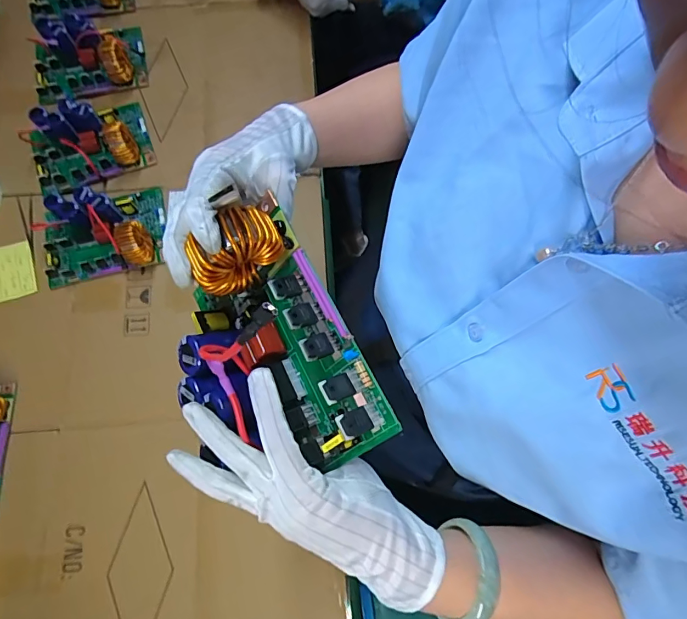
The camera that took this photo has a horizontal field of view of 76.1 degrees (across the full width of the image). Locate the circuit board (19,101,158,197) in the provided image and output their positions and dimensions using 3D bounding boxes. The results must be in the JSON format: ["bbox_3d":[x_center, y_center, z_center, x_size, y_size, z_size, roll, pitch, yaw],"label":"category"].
[{"bbox_3d":[-0.432,-0.287,0.732,0.193,0.056,0.131,-25,76,-7],"label":"circuit board"}]

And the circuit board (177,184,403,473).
[{"bbox_3d":[-0.057,0.031,0.306,0.117,0.084,0.176,-26,77,-9],"label":"circuit board"}]

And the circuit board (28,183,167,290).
[{"bbox_3d":[-0.386,-0.127,0.694,0.190,0.058,0.138,-12,75,-4],"label":"circuit board"}]

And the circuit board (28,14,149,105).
[{"bbox_3d":[-0.461,-0.462,0.780,0.191,0.065,0.142,-14,75,-4],"label":"circuit board"}]

